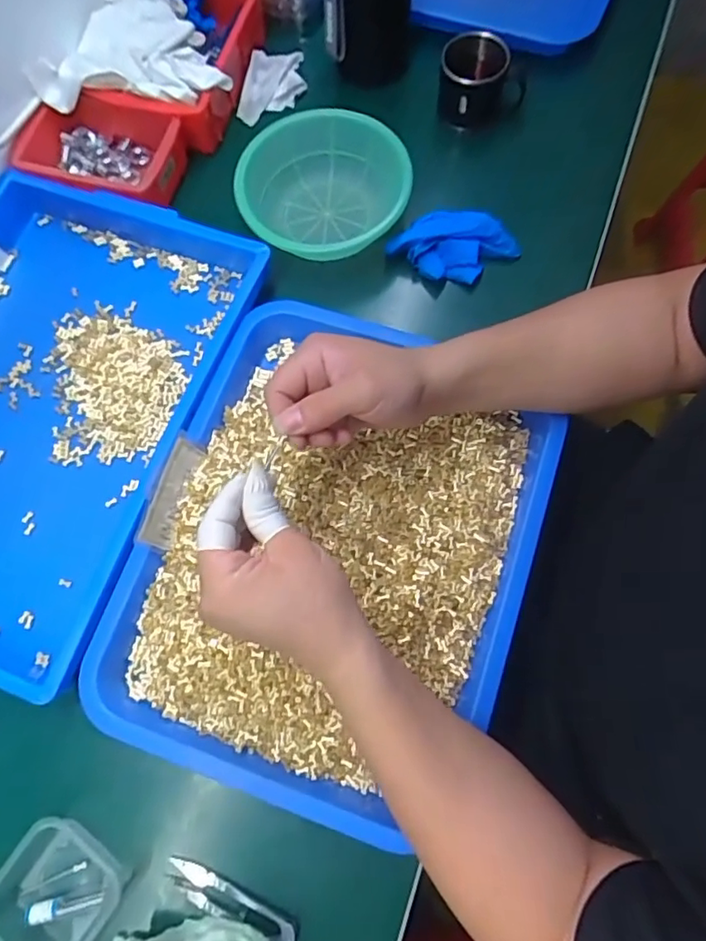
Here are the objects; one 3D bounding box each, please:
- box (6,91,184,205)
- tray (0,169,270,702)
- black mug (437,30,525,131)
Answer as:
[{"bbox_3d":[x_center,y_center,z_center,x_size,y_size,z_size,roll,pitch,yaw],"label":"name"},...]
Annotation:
[{"bbox_3d":[-0.256,-0.325,0.565,0.154,0.055,0.110,13,74,6],"label":"box"},{"bbox_3d":[-0.290,-0.060,0.498,0.285,0.045,0.421,21,75,8],"label":"tray"},{"bbox_3d":[0.131,-0.394,0.568,0.088,0.067,0.062,3,74,3],"label":"black mug"}]

